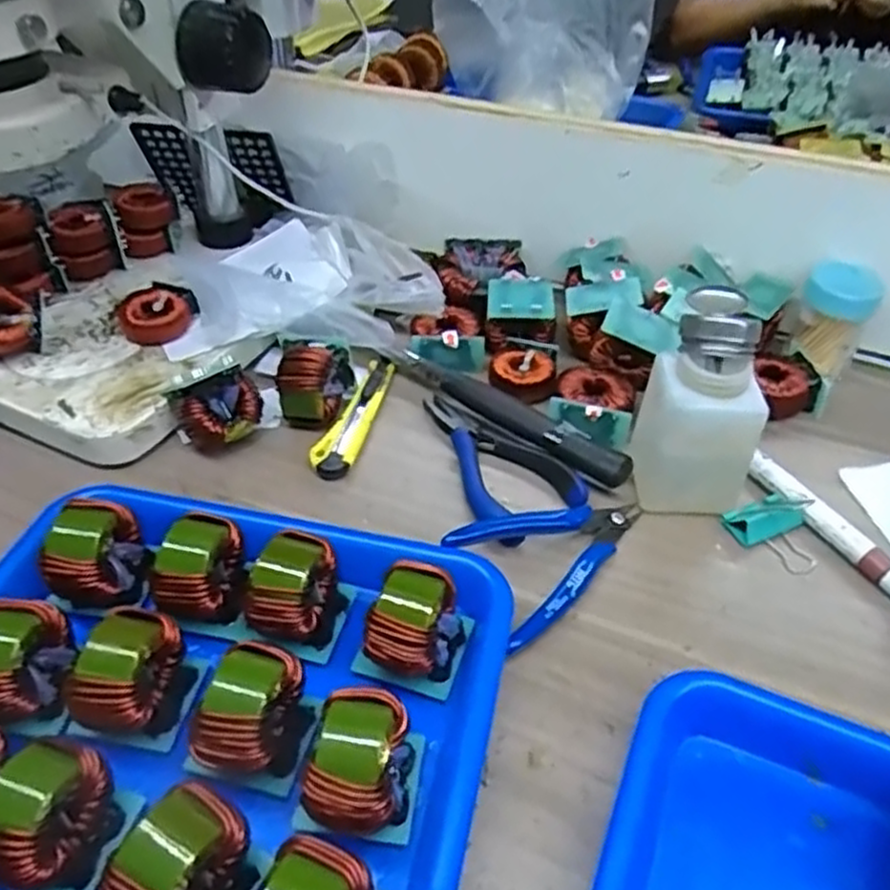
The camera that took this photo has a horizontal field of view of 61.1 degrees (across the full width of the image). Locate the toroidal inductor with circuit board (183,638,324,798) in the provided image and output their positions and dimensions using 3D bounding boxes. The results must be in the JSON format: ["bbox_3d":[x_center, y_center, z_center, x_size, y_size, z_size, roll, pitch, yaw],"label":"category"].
[{"bbox_3d":[-0.077,0.113,0.312,0.040,0.037,0.048,8,44,7],"label":"toroidal inductor with circuit board"}]

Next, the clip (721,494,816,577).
[{"bbox_3d":[0.186,0.045,0.415,0.043,0.027,0.049,-18,46,-19],"label":"clip"}]

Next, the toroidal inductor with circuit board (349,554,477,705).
[{"bbox_3d":[-0.015,0.079,0.343,0.046,0.037,0.046,13,45,13],"label":"toroidal inductor with circuit board"}]

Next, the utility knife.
[{"bbox_3d":[-0.056,-0.019,0.485,0.023,0.015,0.107,13,45,12],"label":"utility knife"}]

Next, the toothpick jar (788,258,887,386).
[{"bbox_3d":[0.262,-0.085,0.506,0.043,0.073,0.043,0,43,0],"label":"toothpick jar"}]

